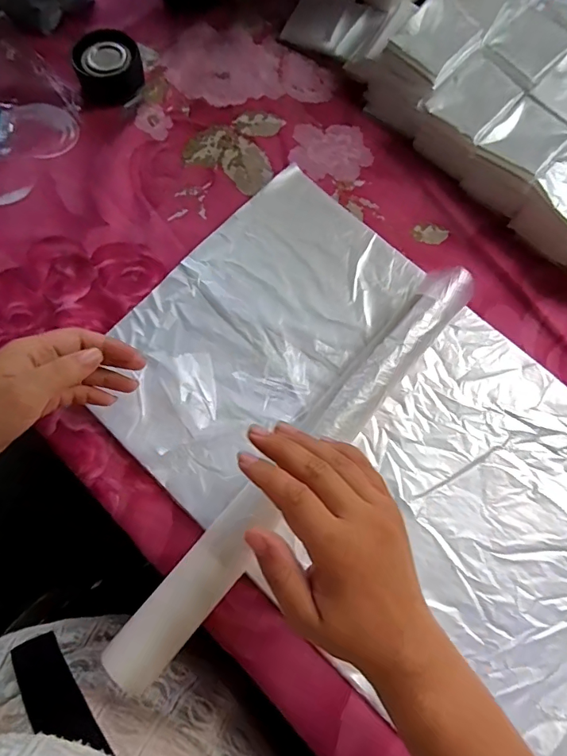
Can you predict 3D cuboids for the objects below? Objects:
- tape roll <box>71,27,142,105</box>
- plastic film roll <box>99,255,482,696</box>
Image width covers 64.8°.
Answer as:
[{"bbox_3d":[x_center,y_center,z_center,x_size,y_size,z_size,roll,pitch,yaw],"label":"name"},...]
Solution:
[{"bbox_3d":[-0.178,-0.318,0.459,0.061,0.033,0.066,1,71,-4],"label":"tape roll"},{"bbox_3d":[0.023,0.059,0.351,0.044,0.040,0.391,39,76,9],"label":"plastic film roll"}]

